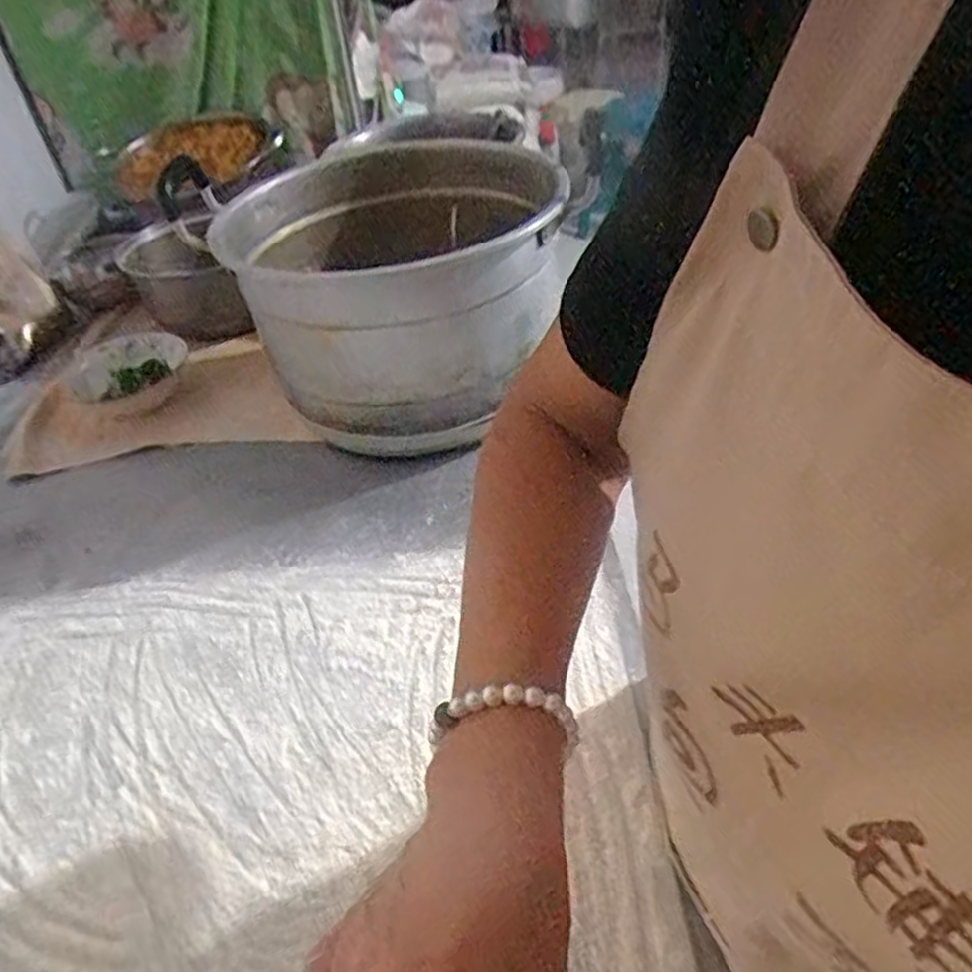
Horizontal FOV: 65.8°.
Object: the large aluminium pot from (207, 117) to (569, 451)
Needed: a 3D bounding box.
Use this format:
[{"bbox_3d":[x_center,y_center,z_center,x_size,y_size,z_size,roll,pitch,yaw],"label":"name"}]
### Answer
[{"bbox_3d":[-0.090,-0.210,0.832,0.328,0.228,0.358,-4,41,4],"label":"large aluminium pot"}]

